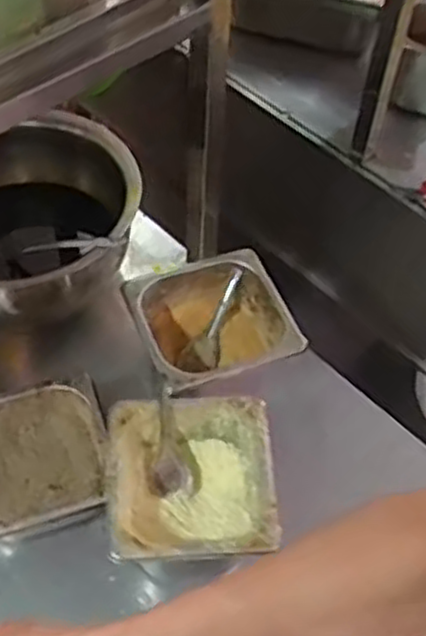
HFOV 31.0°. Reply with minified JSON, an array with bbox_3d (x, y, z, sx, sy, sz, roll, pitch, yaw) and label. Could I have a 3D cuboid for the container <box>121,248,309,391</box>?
[{"bbox_3d":[-0.004,0.026,0.935,0.166,0.126,0.175,-15,55,-15],"label":"container"}]

